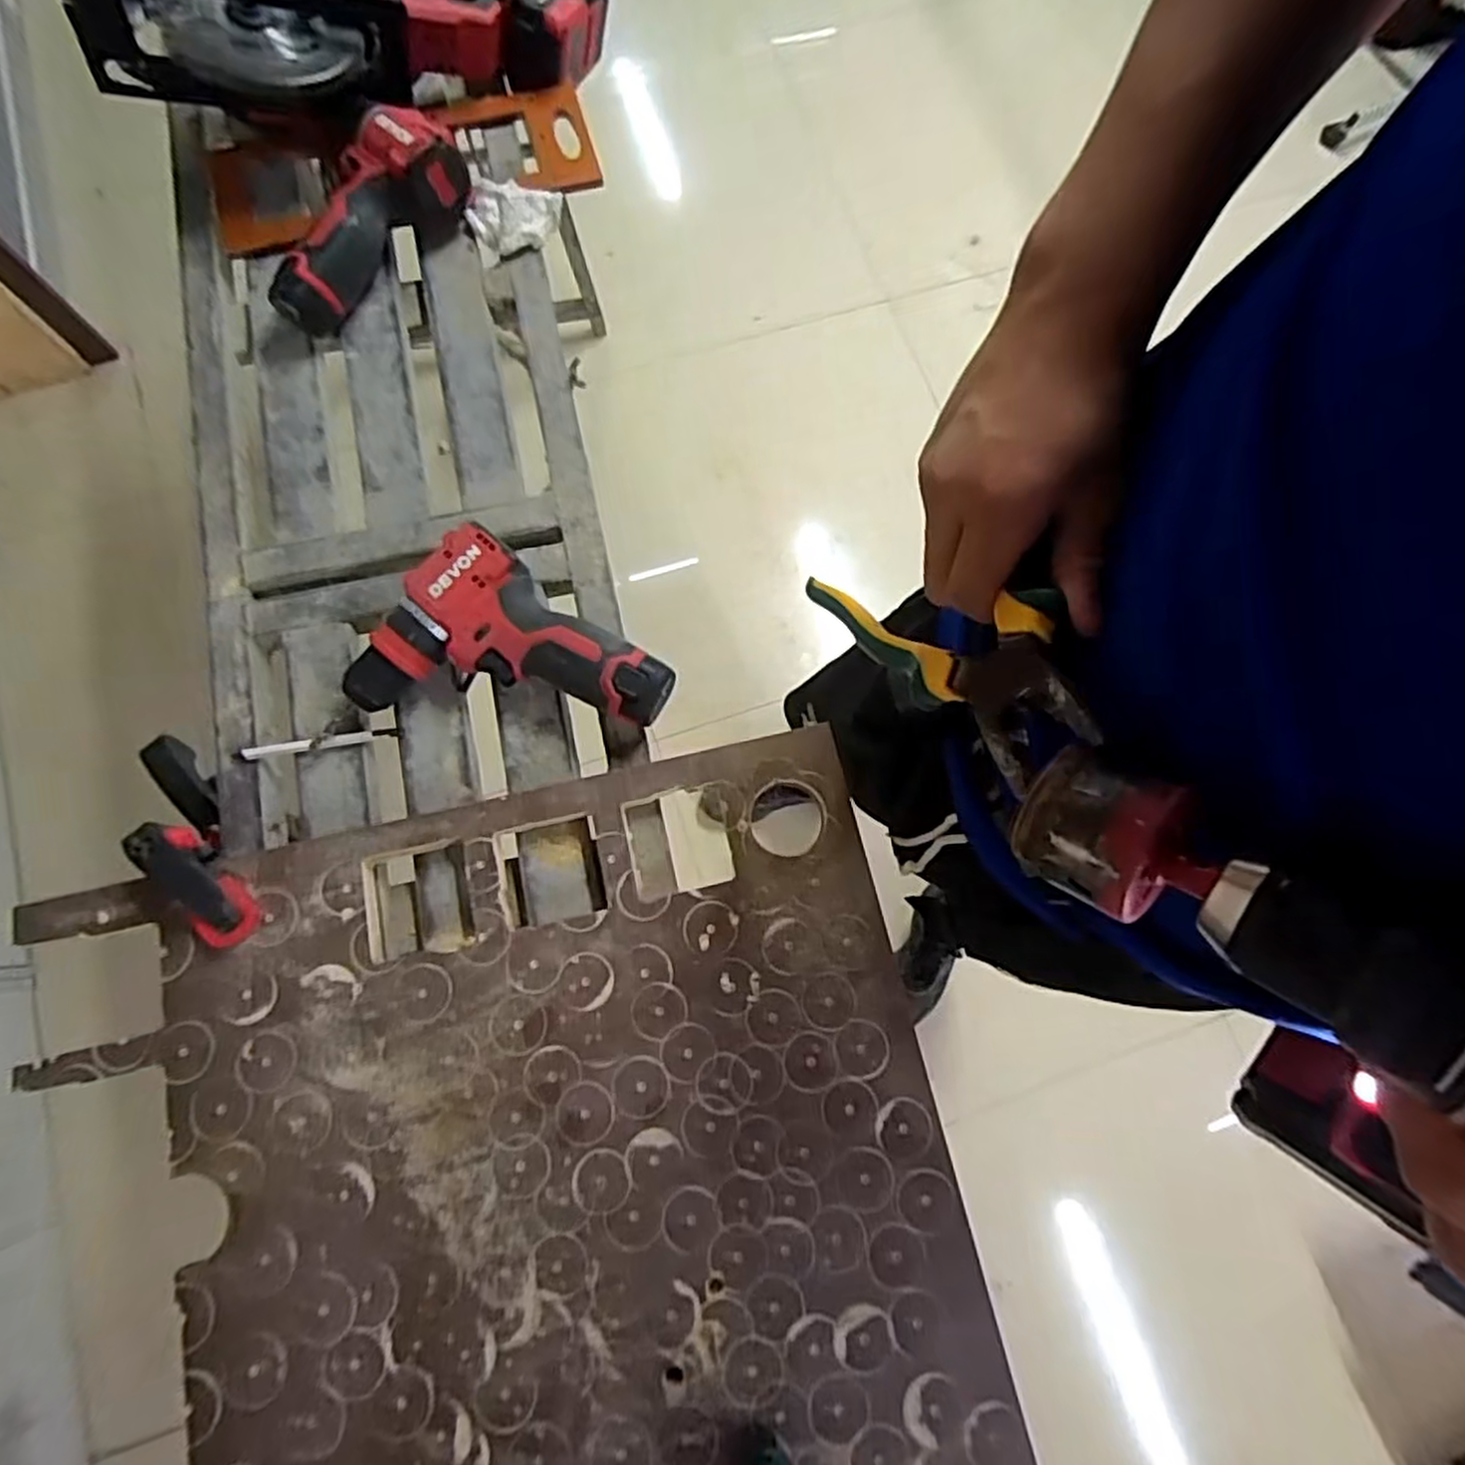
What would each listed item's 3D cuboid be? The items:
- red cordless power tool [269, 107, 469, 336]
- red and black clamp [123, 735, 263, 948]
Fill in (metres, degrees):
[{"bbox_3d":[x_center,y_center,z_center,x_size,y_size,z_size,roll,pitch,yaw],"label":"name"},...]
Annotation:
[{"bbox_3d":[-0.301,-0.419,0.618,0.082,0.068,0.202,41,78,8],"label":"red cordless power tool"},{"bbox_3d":[-0.390,0.065,0.540,0.039,0.077,0.221,-46,43,-11],"label":"red and black clamp"}]

